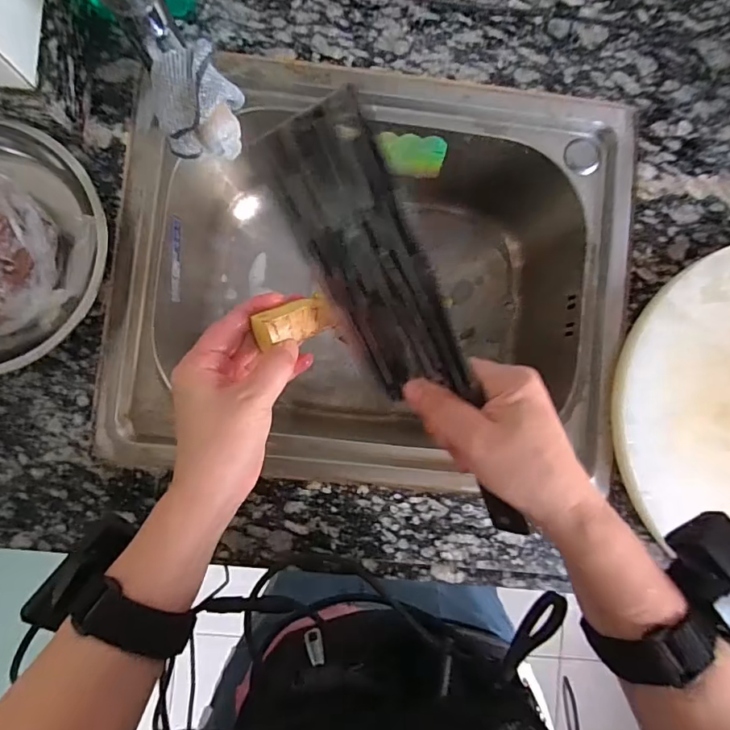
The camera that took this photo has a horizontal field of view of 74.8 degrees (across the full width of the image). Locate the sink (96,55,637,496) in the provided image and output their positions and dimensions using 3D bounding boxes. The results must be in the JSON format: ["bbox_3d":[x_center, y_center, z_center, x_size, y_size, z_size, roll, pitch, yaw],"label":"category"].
[{"bbox_3d":[0.009,-0.089,0.567,0.504,0.191,0.407,6,87,-3],"label":"sink"}]

